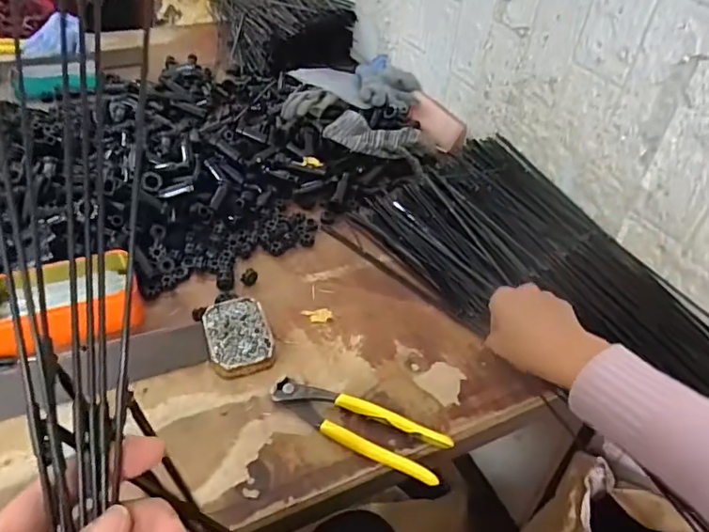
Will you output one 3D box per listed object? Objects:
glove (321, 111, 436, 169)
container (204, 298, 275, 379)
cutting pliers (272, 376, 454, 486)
[{"bbox_3d":[0.040,-0.190,0.768,0.156,0.034,0.063,9,41,5],"label":"glove"},{"bbox_3d":[-0.118,0.071,0.539,0.061,0.020,0.086,-12,44,-18],"label":"container"},{"bbox_3d":[0.001,0.140,0.476,0.164,0.014,0.045,20,43,17],"label":"cutting pliers"}]

